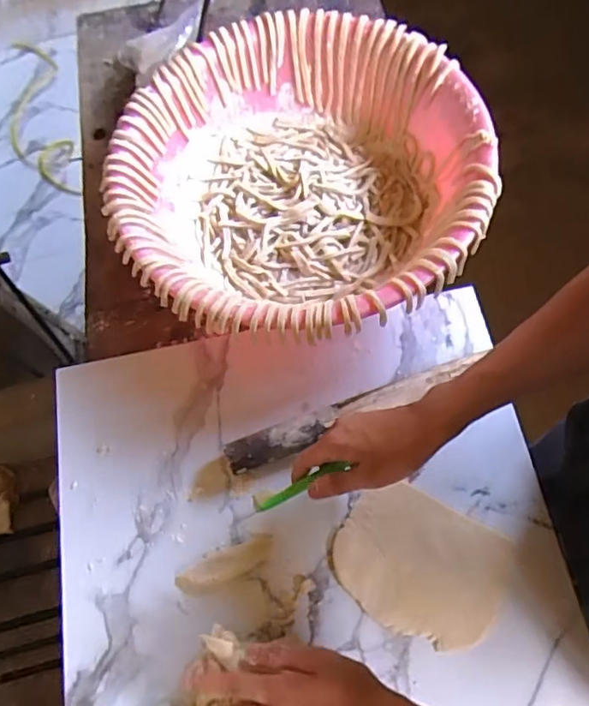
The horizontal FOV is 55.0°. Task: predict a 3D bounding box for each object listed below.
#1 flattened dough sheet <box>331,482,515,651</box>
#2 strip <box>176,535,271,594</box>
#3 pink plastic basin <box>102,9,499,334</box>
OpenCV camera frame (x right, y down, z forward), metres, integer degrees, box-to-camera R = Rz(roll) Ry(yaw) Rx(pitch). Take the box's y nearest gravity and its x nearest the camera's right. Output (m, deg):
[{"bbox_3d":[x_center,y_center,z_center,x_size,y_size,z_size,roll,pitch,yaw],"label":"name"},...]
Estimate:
[{"bbox_3d":[0.121,0.203,0.550,0.158,0.012,0.124,26,70,14],"label":"flattened dough sheet"},{"bbox_3d":[-0.069,0.210,0.562,0.099,0.011,0.029,-22,67,-7],"label":"strip"},{"bbox_3d":[0.008,-0.198,0.666,0.398,0.119,0.404,-1,66,3],"label":"pink plastic basin"}]

